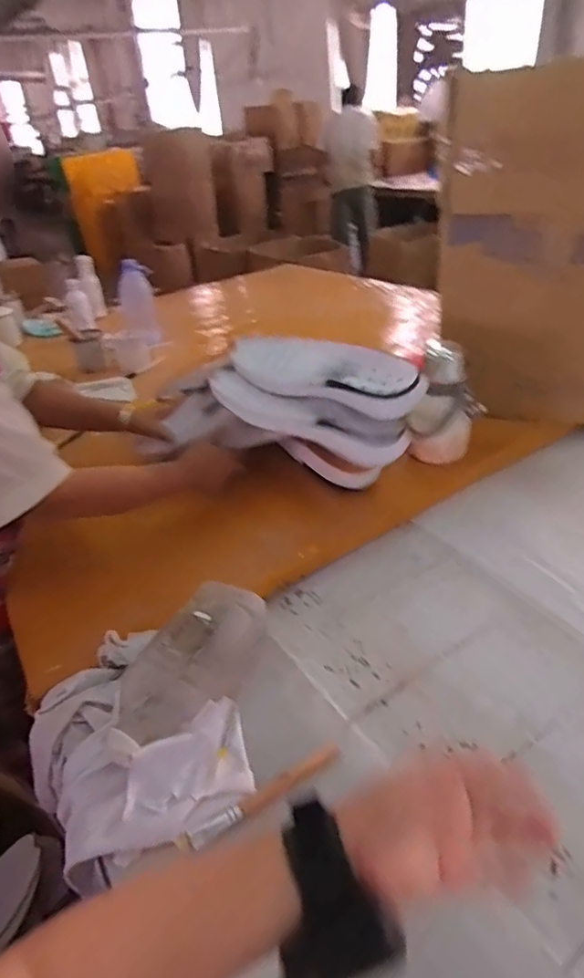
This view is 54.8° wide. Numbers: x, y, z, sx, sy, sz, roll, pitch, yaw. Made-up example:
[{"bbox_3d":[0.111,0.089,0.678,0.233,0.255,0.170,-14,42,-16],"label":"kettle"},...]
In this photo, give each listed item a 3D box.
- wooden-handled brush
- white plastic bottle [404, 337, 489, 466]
[{"bbox_3d":[-0.025,0.279,0.512,0.163,0.016,0.022,-23,36,-22],"label":"wooden-handled brush"},{"bbox_3d":[0.249,-0.136,0.902,0.099,0.189,0.110,10,37,24],"label":"white plastic bottle"}]

